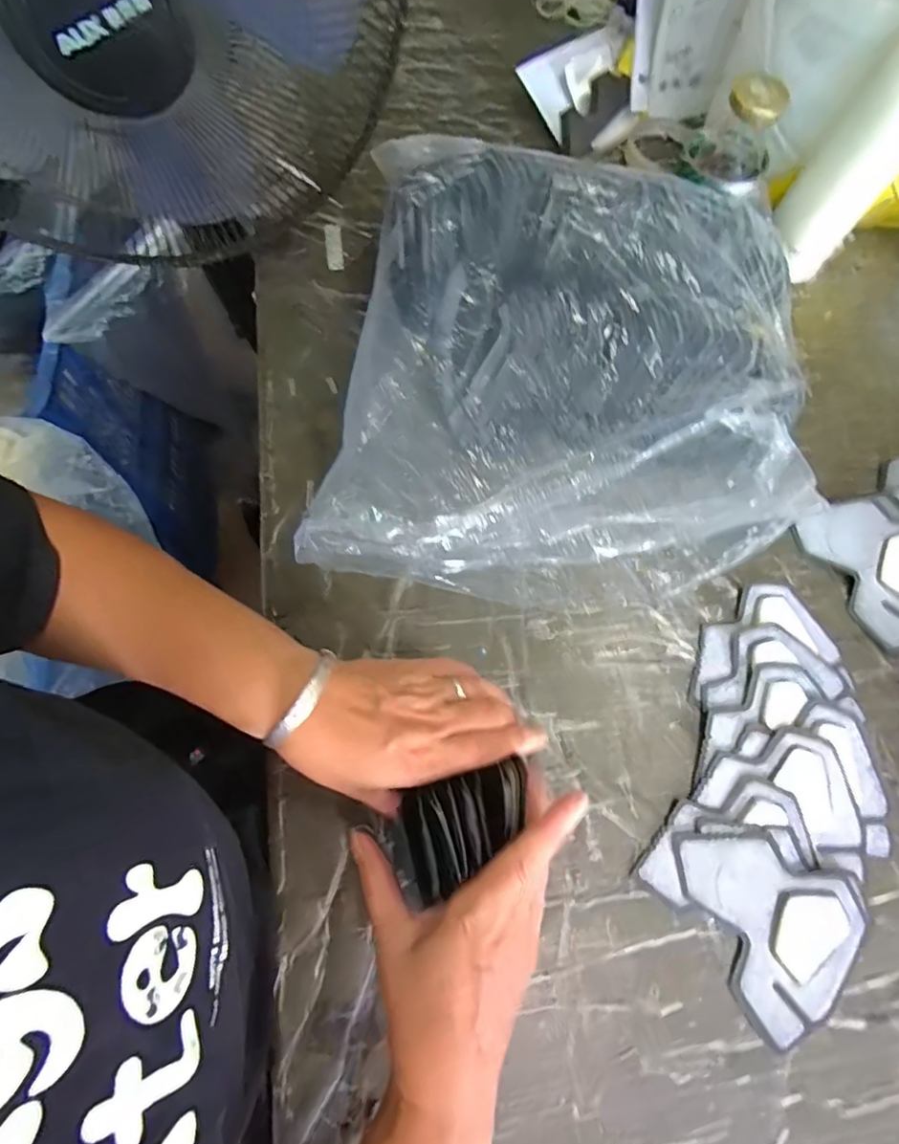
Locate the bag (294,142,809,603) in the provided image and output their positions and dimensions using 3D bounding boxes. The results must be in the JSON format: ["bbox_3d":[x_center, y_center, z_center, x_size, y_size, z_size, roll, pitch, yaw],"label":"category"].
[{"bbox_3d":[0.107,-0.167,0.452,0.377,0.098,0.368,7,71,1],"label":"bag"}]

